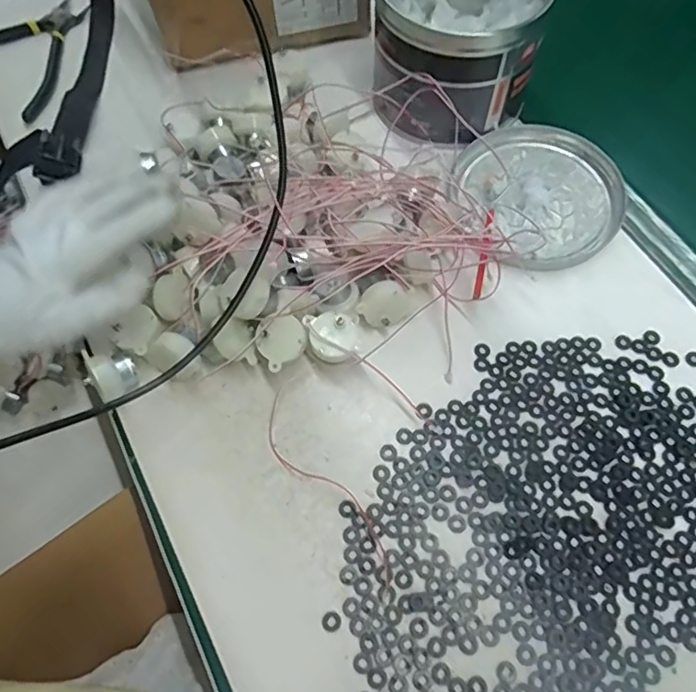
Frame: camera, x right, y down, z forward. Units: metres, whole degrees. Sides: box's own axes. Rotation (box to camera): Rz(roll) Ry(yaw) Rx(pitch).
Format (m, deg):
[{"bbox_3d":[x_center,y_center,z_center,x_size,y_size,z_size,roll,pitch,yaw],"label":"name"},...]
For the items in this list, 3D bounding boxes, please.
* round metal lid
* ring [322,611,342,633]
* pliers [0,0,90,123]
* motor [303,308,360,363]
[{"bbox_3d":[0.153,-0.122,0.445,0.122,0.011,0.126,-1,65,2],"label":"round metal lid"},{"bbox_3d":[-0.009,0.154,0.317,0.010,0.004,0.011,-1,65,2],"label":"ring"},{"bbox_3d":[-0.305,-0.282,0.537,0.135,0.012,0.137,25,68,14],"label":"pliers"},{"bbox_3d":[-0.010,-0.006,0.377,0.032,0.015,0.034,-16,79,-4],"label":"motor"}]

